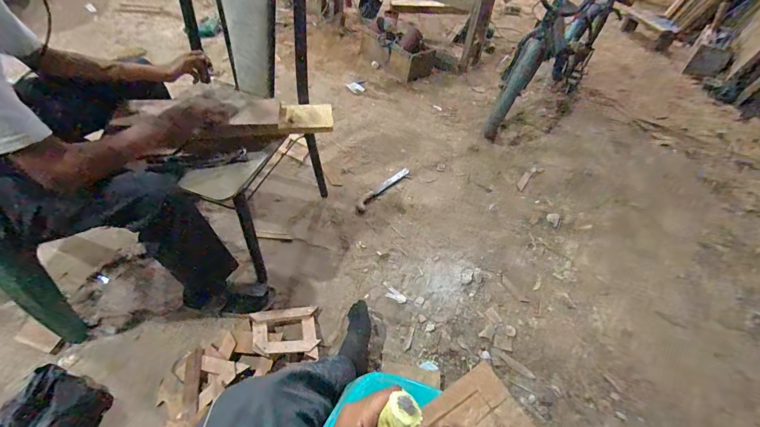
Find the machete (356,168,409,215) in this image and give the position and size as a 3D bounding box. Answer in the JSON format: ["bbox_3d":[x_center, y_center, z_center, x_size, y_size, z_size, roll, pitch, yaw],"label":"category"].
[{"bbox_3d":[0.013,-0.102,1.484,0.044,0.012,0.347,32,53,20],"label":"machete"}]

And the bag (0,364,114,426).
[{"bbox_3d":[-0.783,0.464,0.823,0.214,0.106,0.180,11,48,4],"label":"bag"}]

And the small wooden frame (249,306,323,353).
[{"bbox_3d":[-0.266,0.326,0.995,0.177,0.013,0.153,0,30,-16],"label":"small wooden frame"}]

